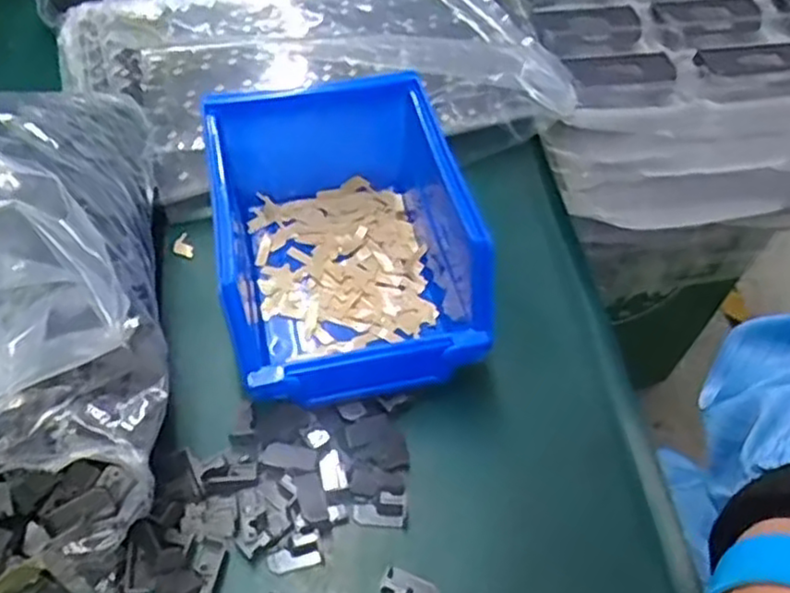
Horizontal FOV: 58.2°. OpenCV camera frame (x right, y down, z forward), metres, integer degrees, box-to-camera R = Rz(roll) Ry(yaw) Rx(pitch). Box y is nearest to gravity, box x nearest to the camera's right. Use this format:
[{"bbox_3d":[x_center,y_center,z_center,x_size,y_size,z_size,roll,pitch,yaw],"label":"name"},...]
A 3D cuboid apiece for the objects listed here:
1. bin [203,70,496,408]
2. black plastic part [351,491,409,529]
[{"bbox_3d":[-0.023,-0.035,0.335,0.112,0.065,0.162,-10,55,-9],"label":"bin"},{"bbox_3d":[-0.006,0.085,0.285,0.022,0.005,0.012,6,54,3],"label":"black plastic part"}]

